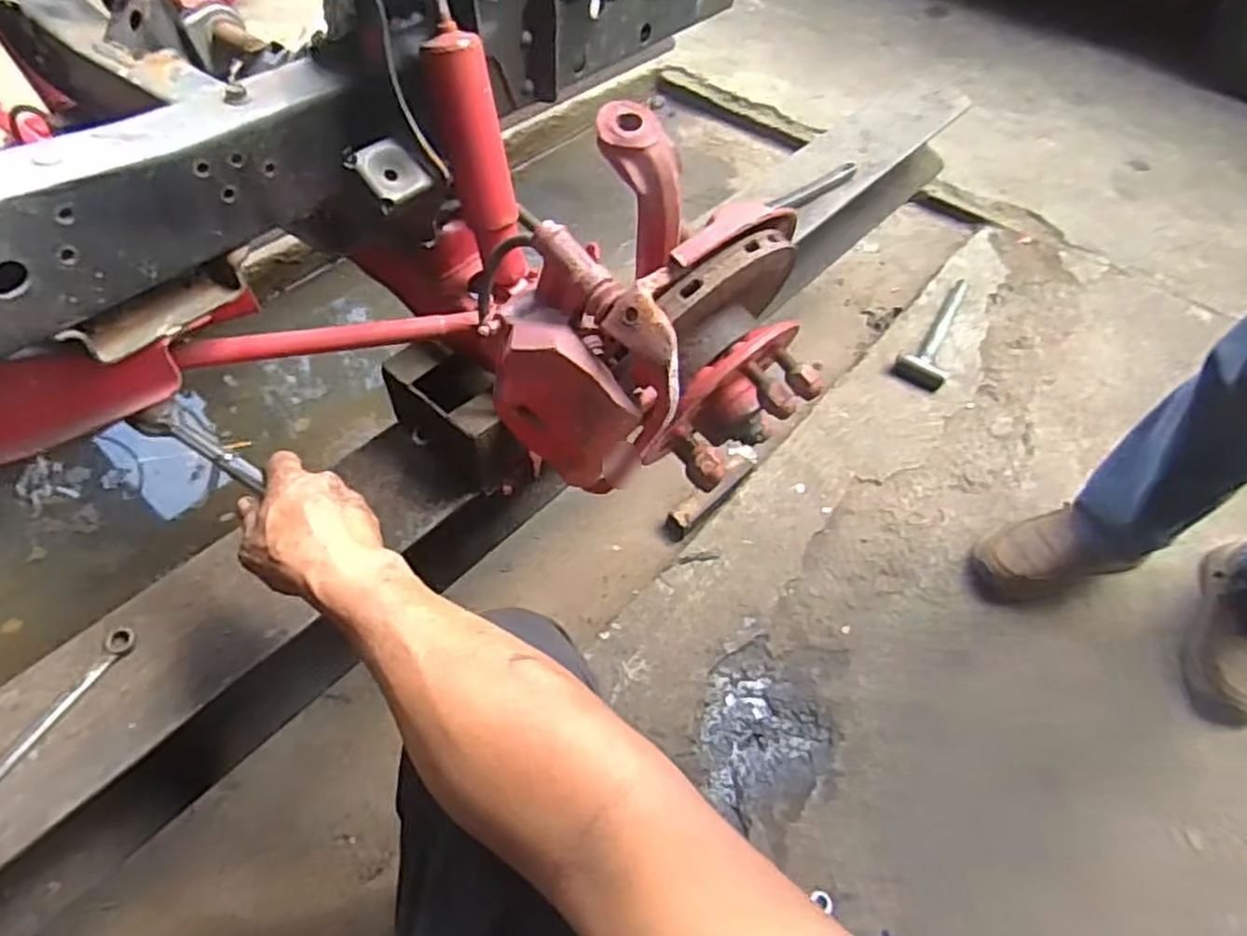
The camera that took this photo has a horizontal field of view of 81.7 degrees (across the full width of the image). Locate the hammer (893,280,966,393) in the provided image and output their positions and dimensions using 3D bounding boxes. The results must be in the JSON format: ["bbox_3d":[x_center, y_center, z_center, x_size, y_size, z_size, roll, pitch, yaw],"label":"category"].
[{"bbox_3d":[0.605,-0.255,1.362,0.090,0.034,0.290,31,57,17],"label":"hammer"}]

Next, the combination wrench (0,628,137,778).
[{"bbox_3d":[-0.455,0.202,0.564,0.025,0.006,0.173,23,55,12],"label":"combination wrench"}]

